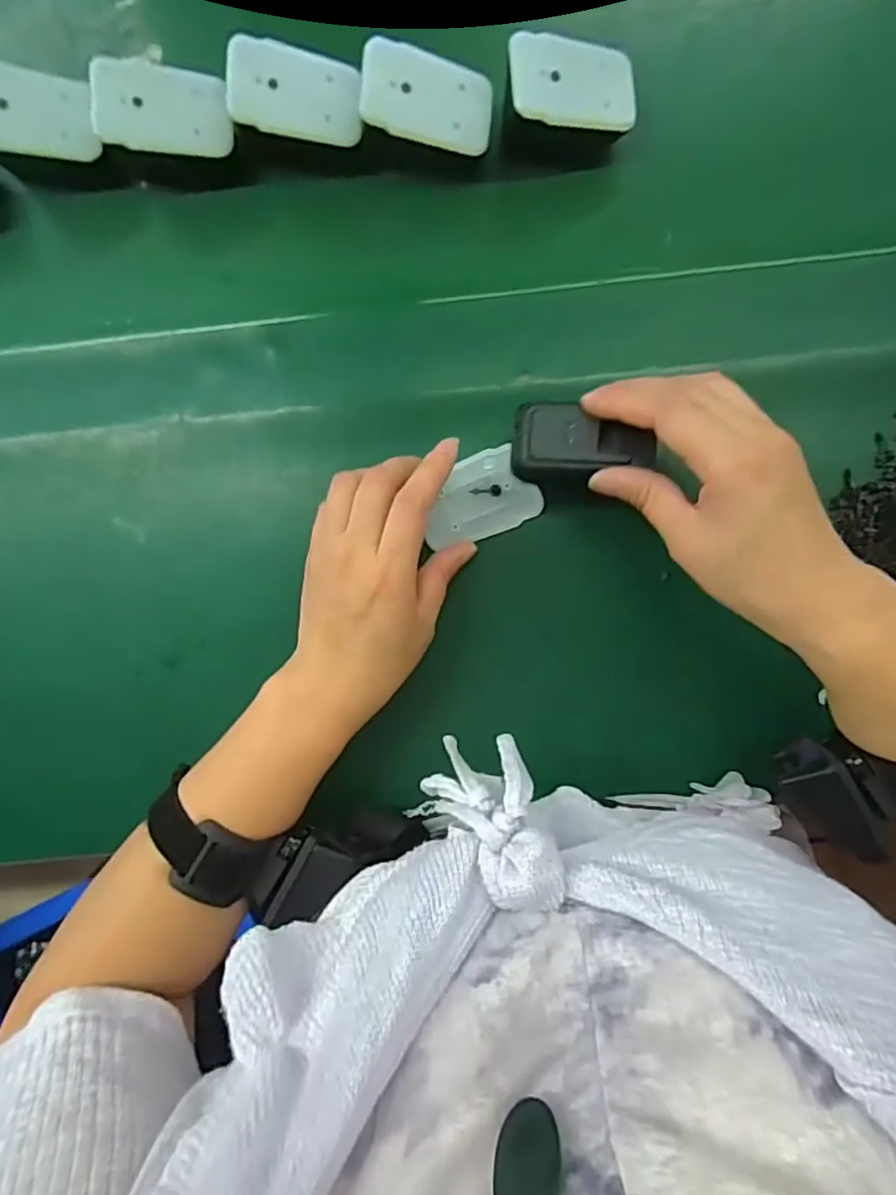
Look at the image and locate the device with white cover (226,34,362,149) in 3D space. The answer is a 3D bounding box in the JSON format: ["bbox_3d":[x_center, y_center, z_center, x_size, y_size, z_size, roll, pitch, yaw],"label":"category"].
[{"bbox_3d":[-0.079,-0.262,0.314,0.066,0.005,0.044,-1,92,-14],"label":"device with white cover"}]

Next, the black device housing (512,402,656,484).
[{"bbox_3d":[0.066,-0.076,0.297,0.068,0.014,0.034,5,91,9],"label":"black device housing"}]

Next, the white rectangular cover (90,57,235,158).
[{"bbox_3d":[-0.149,-0.255,0.316,0.066,0.006,0.040,-4,105,-13],"label":"white rectangular cover"}]

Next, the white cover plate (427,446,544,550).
[{"bbox_3d":[0.017,-0.057,0.343,0.065,0.005,0.046,-21,90,2],"label":"white cover plate"}]

